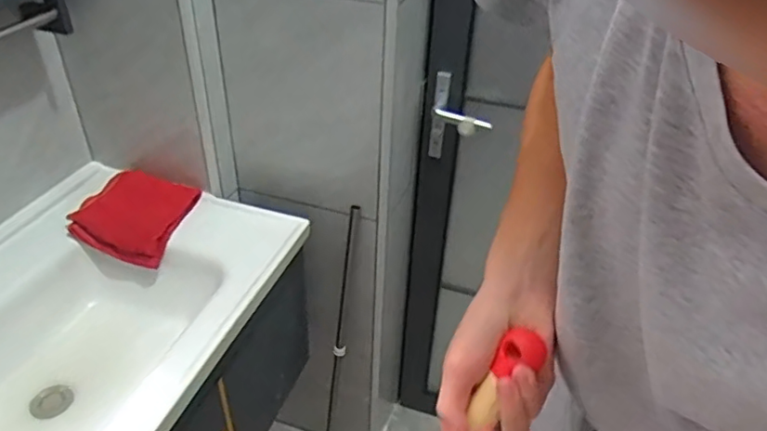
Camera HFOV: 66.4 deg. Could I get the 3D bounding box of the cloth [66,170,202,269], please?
[{"bbox_3d":[-0.440,-0.006,1.028,0.163,0.035,0.165,24,67,-5],"label":"cloth"}]

